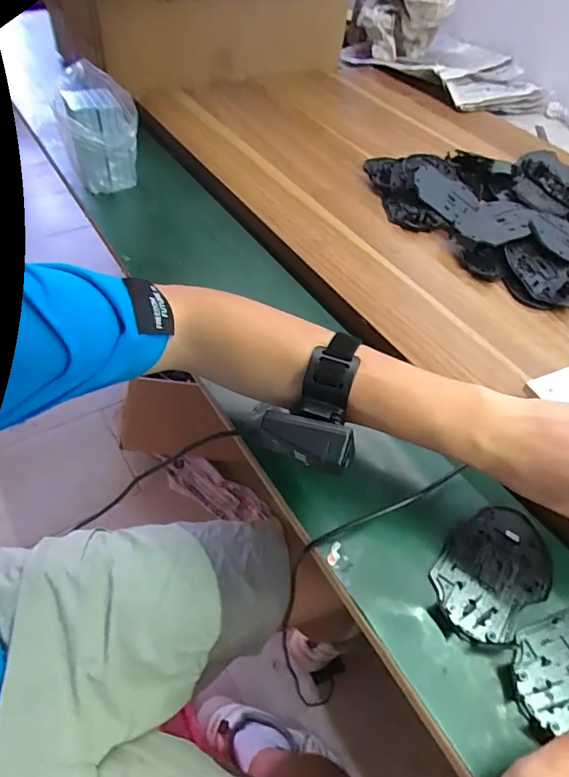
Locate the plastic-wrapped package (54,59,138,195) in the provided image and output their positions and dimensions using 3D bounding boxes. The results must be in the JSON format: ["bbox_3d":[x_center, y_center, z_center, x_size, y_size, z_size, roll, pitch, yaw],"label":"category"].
[{"bbox_3d":[-0.256,-0.353,0.681,0.102,0.135,0.087,-14,53,-16],"label":"plastic-wrapped package"}]

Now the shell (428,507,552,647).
[{"bbox_3d":[0.160,0.142,0.377,0.119,0.007,0.071,-35,61,-29],"label":"shell"}]

